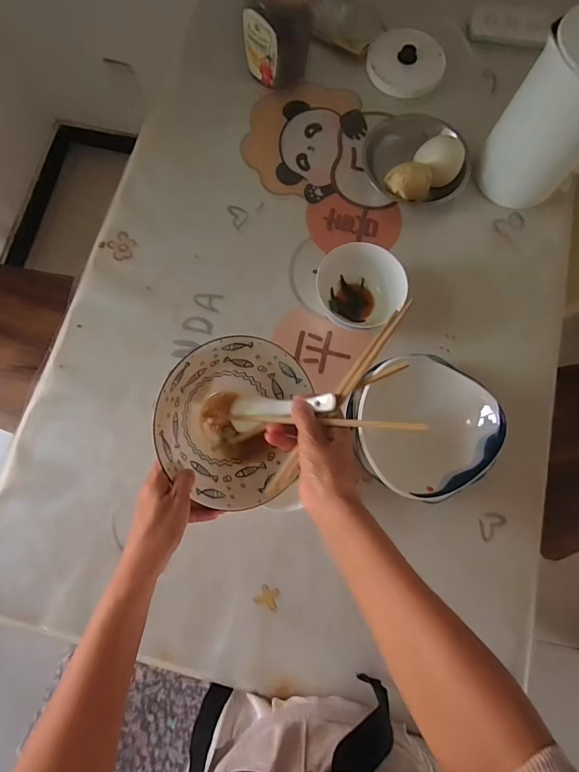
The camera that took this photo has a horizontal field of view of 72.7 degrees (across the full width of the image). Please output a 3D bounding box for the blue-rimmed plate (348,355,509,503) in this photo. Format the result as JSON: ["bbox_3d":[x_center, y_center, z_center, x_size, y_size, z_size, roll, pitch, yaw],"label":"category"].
[{"bbox_3d":[0.187,0.060,0.568,0.188,0.085,0.197,0,77,-1],"label":"blue-rimmed plate"}]

